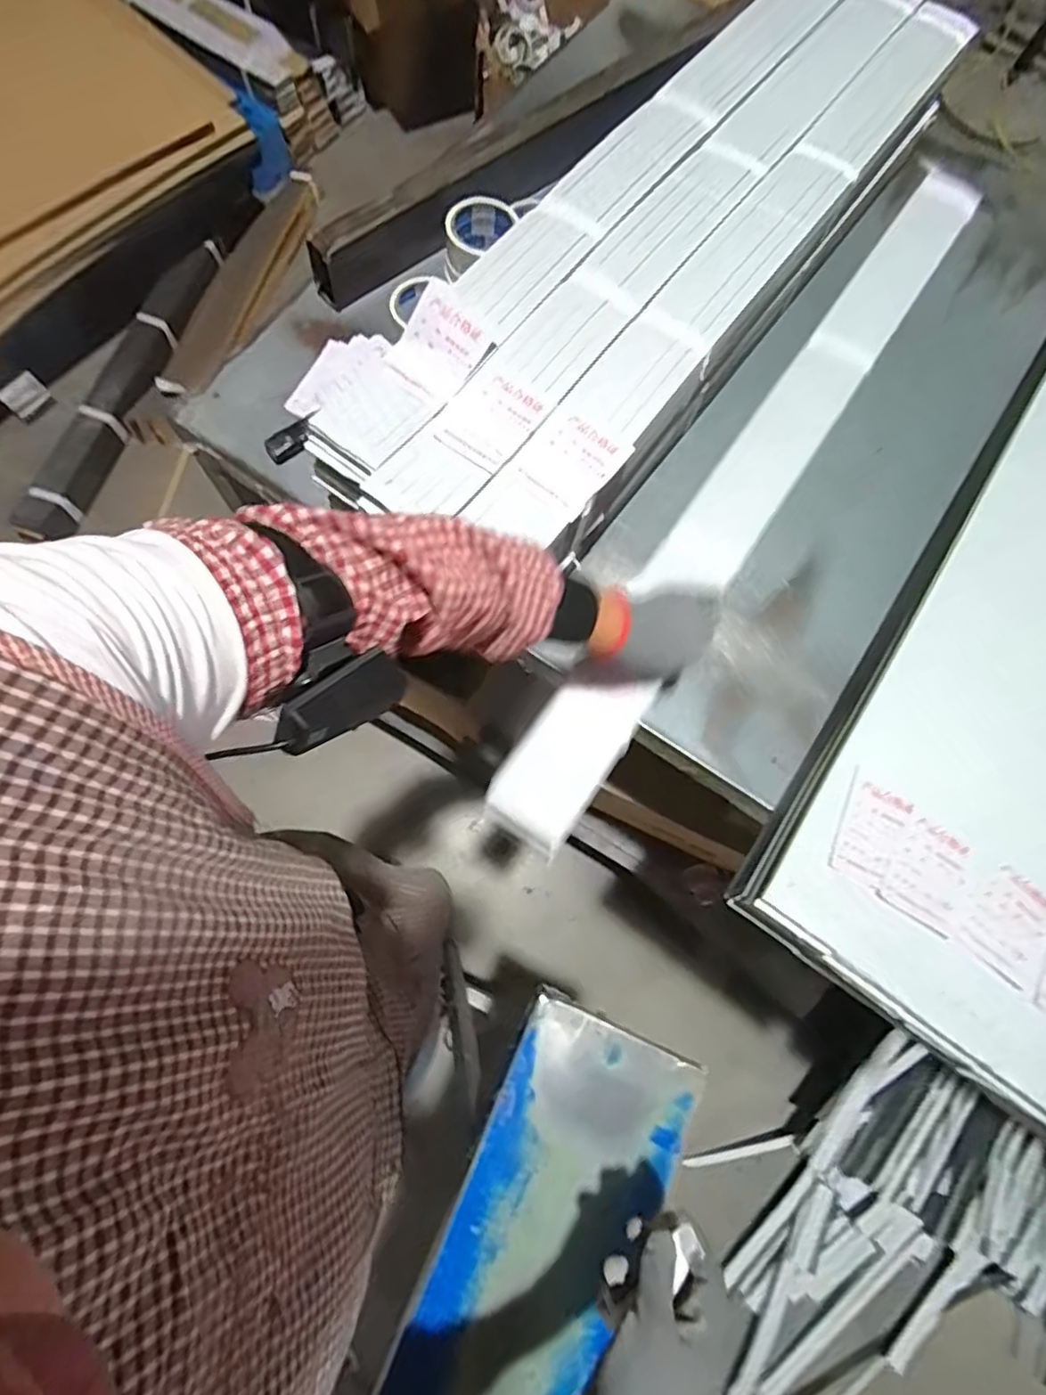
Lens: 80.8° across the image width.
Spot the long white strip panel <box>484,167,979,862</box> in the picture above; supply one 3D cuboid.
[{"bbox_3d":[0.270,-0.268,0.684,0.089,0.024,0.989,34,77,6],"label":"long white strip panel"}]

